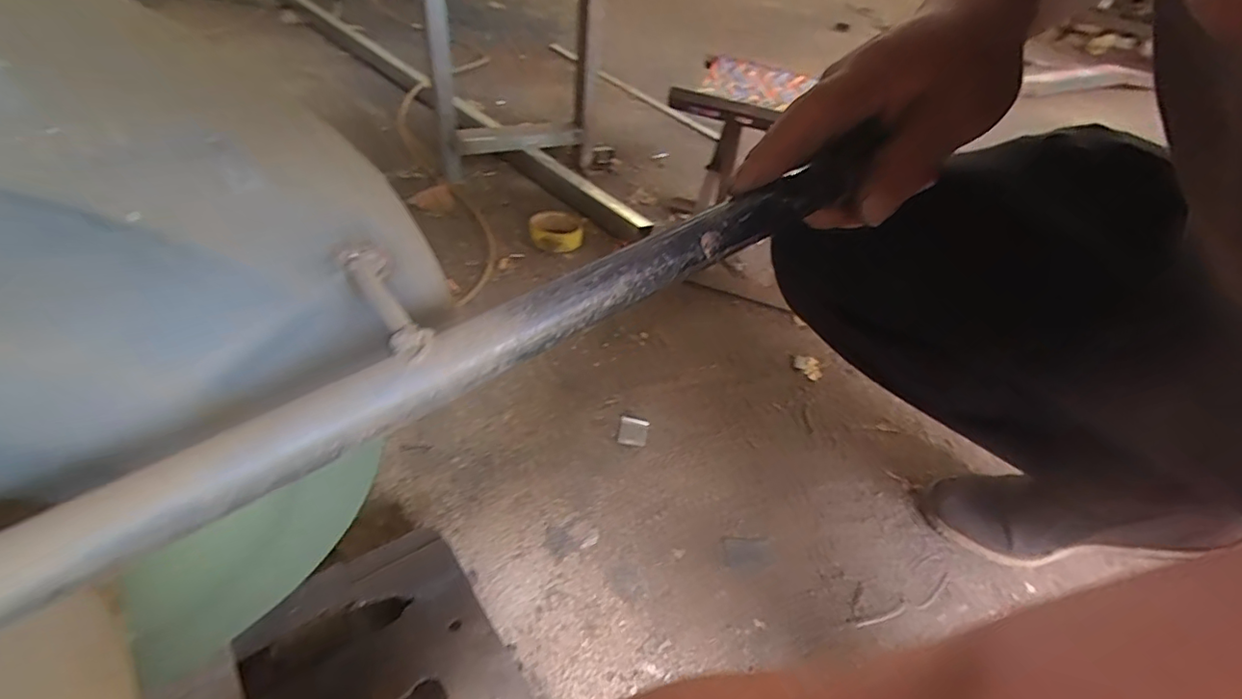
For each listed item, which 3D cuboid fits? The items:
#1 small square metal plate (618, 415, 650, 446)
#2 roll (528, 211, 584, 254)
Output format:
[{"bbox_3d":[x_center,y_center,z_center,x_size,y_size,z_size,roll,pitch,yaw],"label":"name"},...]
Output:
[{"bbox_3d":[0.014,0.097,0.656,0.034,0.004,0.042,12,41,5],"label":"small square metal plate"},{"bbox_3d":[-0.113,-0.206,0.953,0.090,0.033,0.108,1,41,-7],"label":"roll"}]

